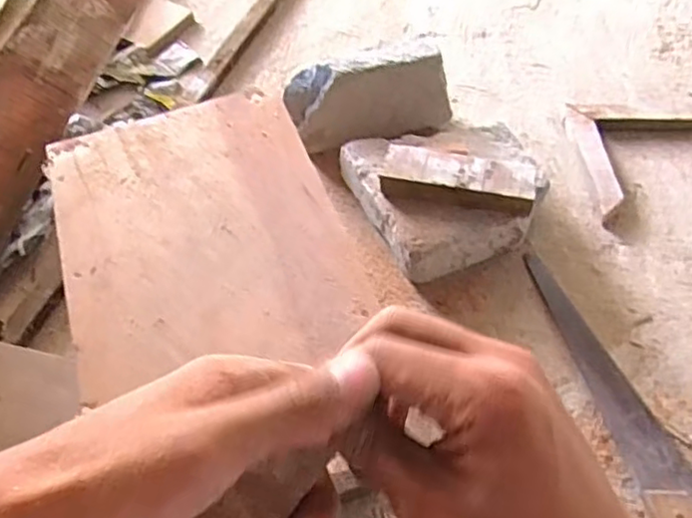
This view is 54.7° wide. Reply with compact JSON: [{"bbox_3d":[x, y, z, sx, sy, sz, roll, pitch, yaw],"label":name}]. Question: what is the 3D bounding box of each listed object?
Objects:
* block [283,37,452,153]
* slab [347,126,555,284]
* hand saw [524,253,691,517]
[{"bbox_3d":[0.031,-0.214,0.879,0.214,0.137,0.067,-11,54,-6],"label":"block"},{"bbox_3d":[0.121,-0.087,0.804,0.204,0.077,0.196,-22,56,-13],"label":"slab"},{"bbox_3d":[0.271,0.156,0.644,0.076,0.032,0.416,-20,55,-12],"label":"hand saw"}]

